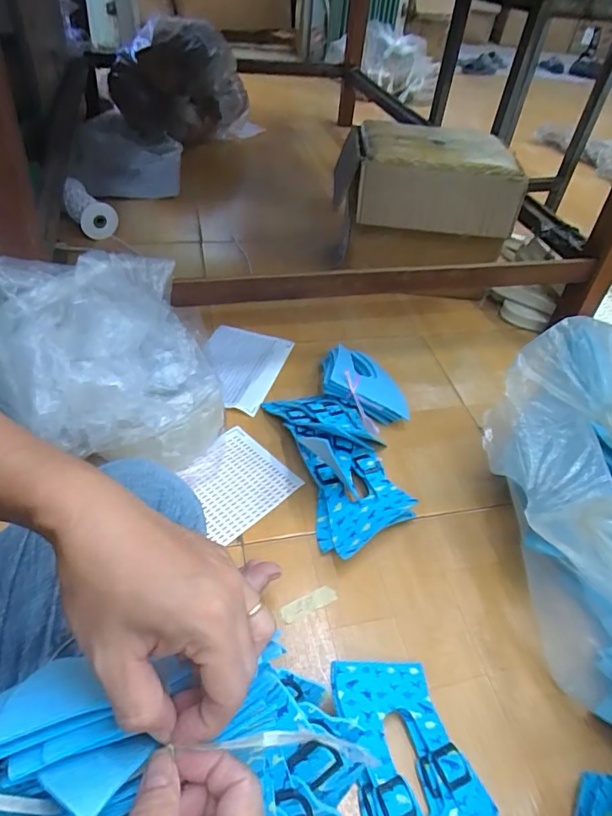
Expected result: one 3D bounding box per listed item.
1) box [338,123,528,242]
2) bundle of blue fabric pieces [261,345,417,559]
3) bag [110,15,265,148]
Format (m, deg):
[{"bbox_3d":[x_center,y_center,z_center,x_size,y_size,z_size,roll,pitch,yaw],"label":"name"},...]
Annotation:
[{"bbox_3d":[0.232,-0.451,0.967,0.341,0.125,0.191,5,45,-1],"label":"box"},{"bbox_3d":[0.073,0.036,0.726,0.212,0.070,0.343,-11,48,-17],"label":"bundle of blue fabric pieces"},{"bbox_3d":[-0.376,-1.034,1.582,0.463,0.287,0.299,-11,47,-17],"label":"bag"}]

